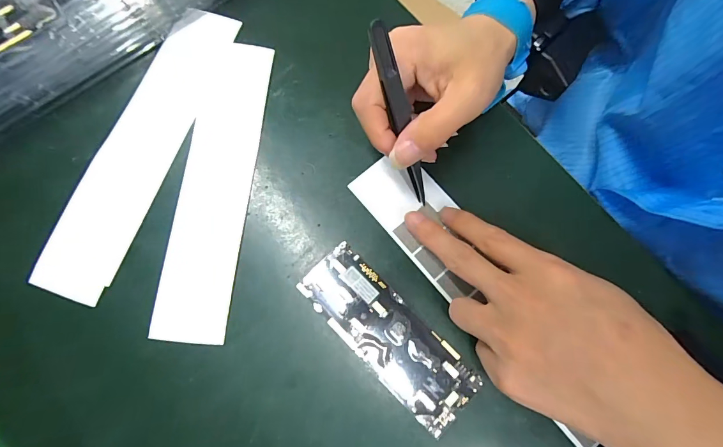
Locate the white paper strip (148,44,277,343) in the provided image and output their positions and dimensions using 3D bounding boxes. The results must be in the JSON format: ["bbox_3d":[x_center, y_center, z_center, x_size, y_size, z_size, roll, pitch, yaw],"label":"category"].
[{"bbox_3d":[-0.103,-0.031,0.254,0.050,0.007,0.216,5,76,3],"label":"white paper strip"}]

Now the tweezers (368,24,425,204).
[{"bbox_3d":[0.026,-0.059,0.213,0.011,0.115,0.014,-28,42,-4],"label":"tweezers"}]

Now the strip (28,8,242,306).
[{"bbox_3d":[-0.161,-0.061,0.261,0.057,0.005,0.228,19,77,3],"label":"strip"}]

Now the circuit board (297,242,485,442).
[{"bbox_3d":[0.015,0.068,0.226,0.043,0.008,0.121,-44,81,-7],"label":"circuit board"}]

